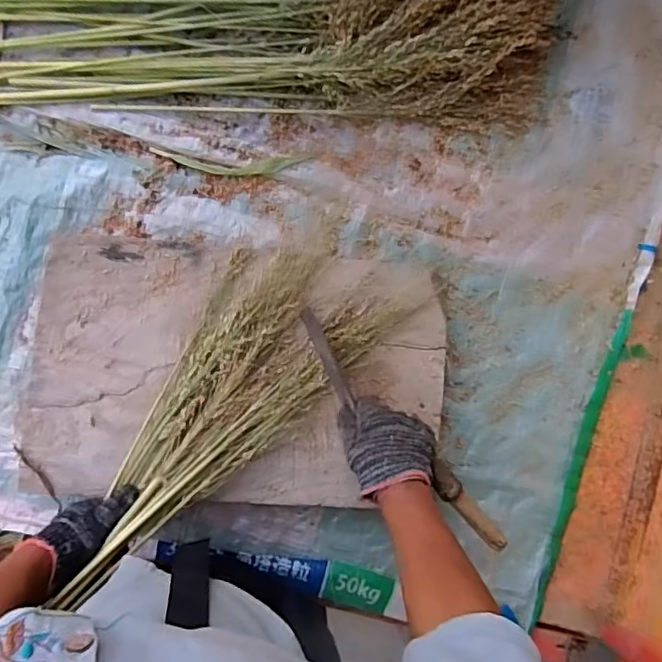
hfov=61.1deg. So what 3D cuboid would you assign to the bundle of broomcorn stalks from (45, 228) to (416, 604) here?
[{"bbox_3d":[-0.120,0.083,0.636,0.187,0.053,0.444,39,73,-1],"label":"bundle of broomcorn stalks"}]

